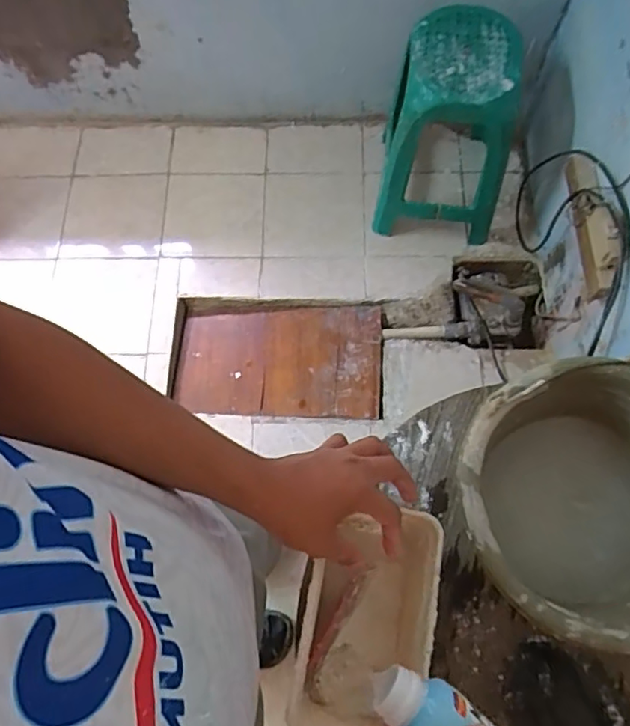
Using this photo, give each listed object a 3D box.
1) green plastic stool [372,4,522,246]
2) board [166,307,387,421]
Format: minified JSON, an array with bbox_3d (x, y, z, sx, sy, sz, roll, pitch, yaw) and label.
[{"bbox_3d":[0.345,-0.596,1.477,0.319,0.454,0.323,7,68,4],"label":"green plastic stool"},{"bbox_3d":[-0.102,-0.007,1.575,0.553,0.024,0.307,1,75,7],"label":"board"}]

